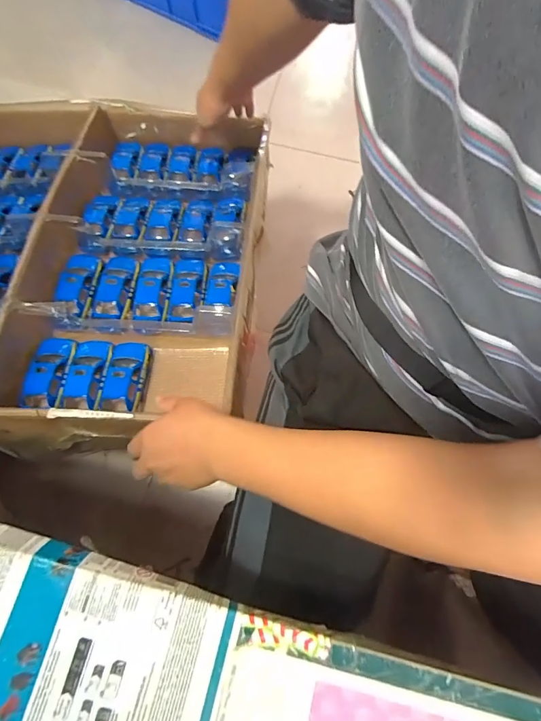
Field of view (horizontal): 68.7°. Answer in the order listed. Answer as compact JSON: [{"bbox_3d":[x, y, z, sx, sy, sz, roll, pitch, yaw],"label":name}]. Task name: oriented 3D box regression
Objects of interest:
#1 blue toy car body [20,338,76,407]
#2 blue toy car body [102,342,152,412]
[{"bbox_3d":[-0.319,0.013,0.577,0.056,0.032,0.111,0,55,1],"label":"blue toy car body"},{"bbox_3d":[-0.204,0.020,0.564,0.053,0.030,0.106,1,59,1],"label":"blue toy car body"}]

